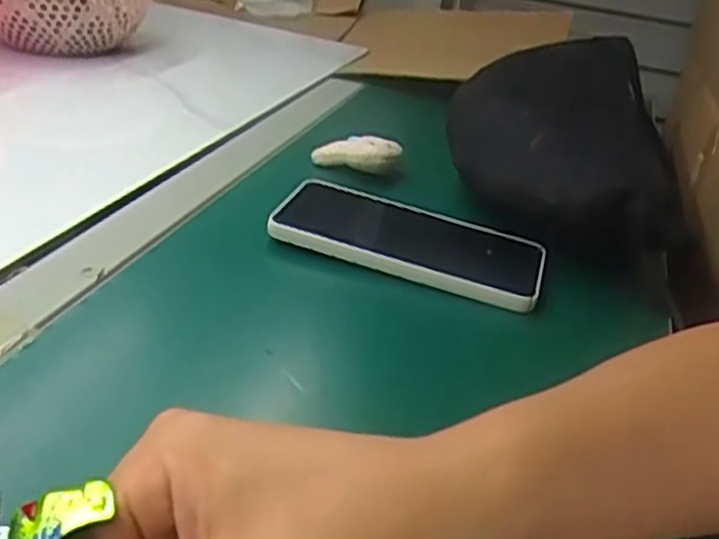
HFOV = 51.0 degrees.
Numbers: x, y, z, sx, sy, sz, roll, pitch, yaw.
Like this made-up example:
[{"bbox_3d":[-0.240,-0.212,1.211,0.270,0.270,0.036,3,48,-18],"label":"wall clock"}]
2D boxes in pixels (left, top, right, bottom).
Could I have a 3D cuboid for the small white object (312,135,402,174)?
[{"bbox_3d":[-0.004,-0.089,0.579,0.069,0.025,0.021,3,28,19],"label":"small white object"}]

